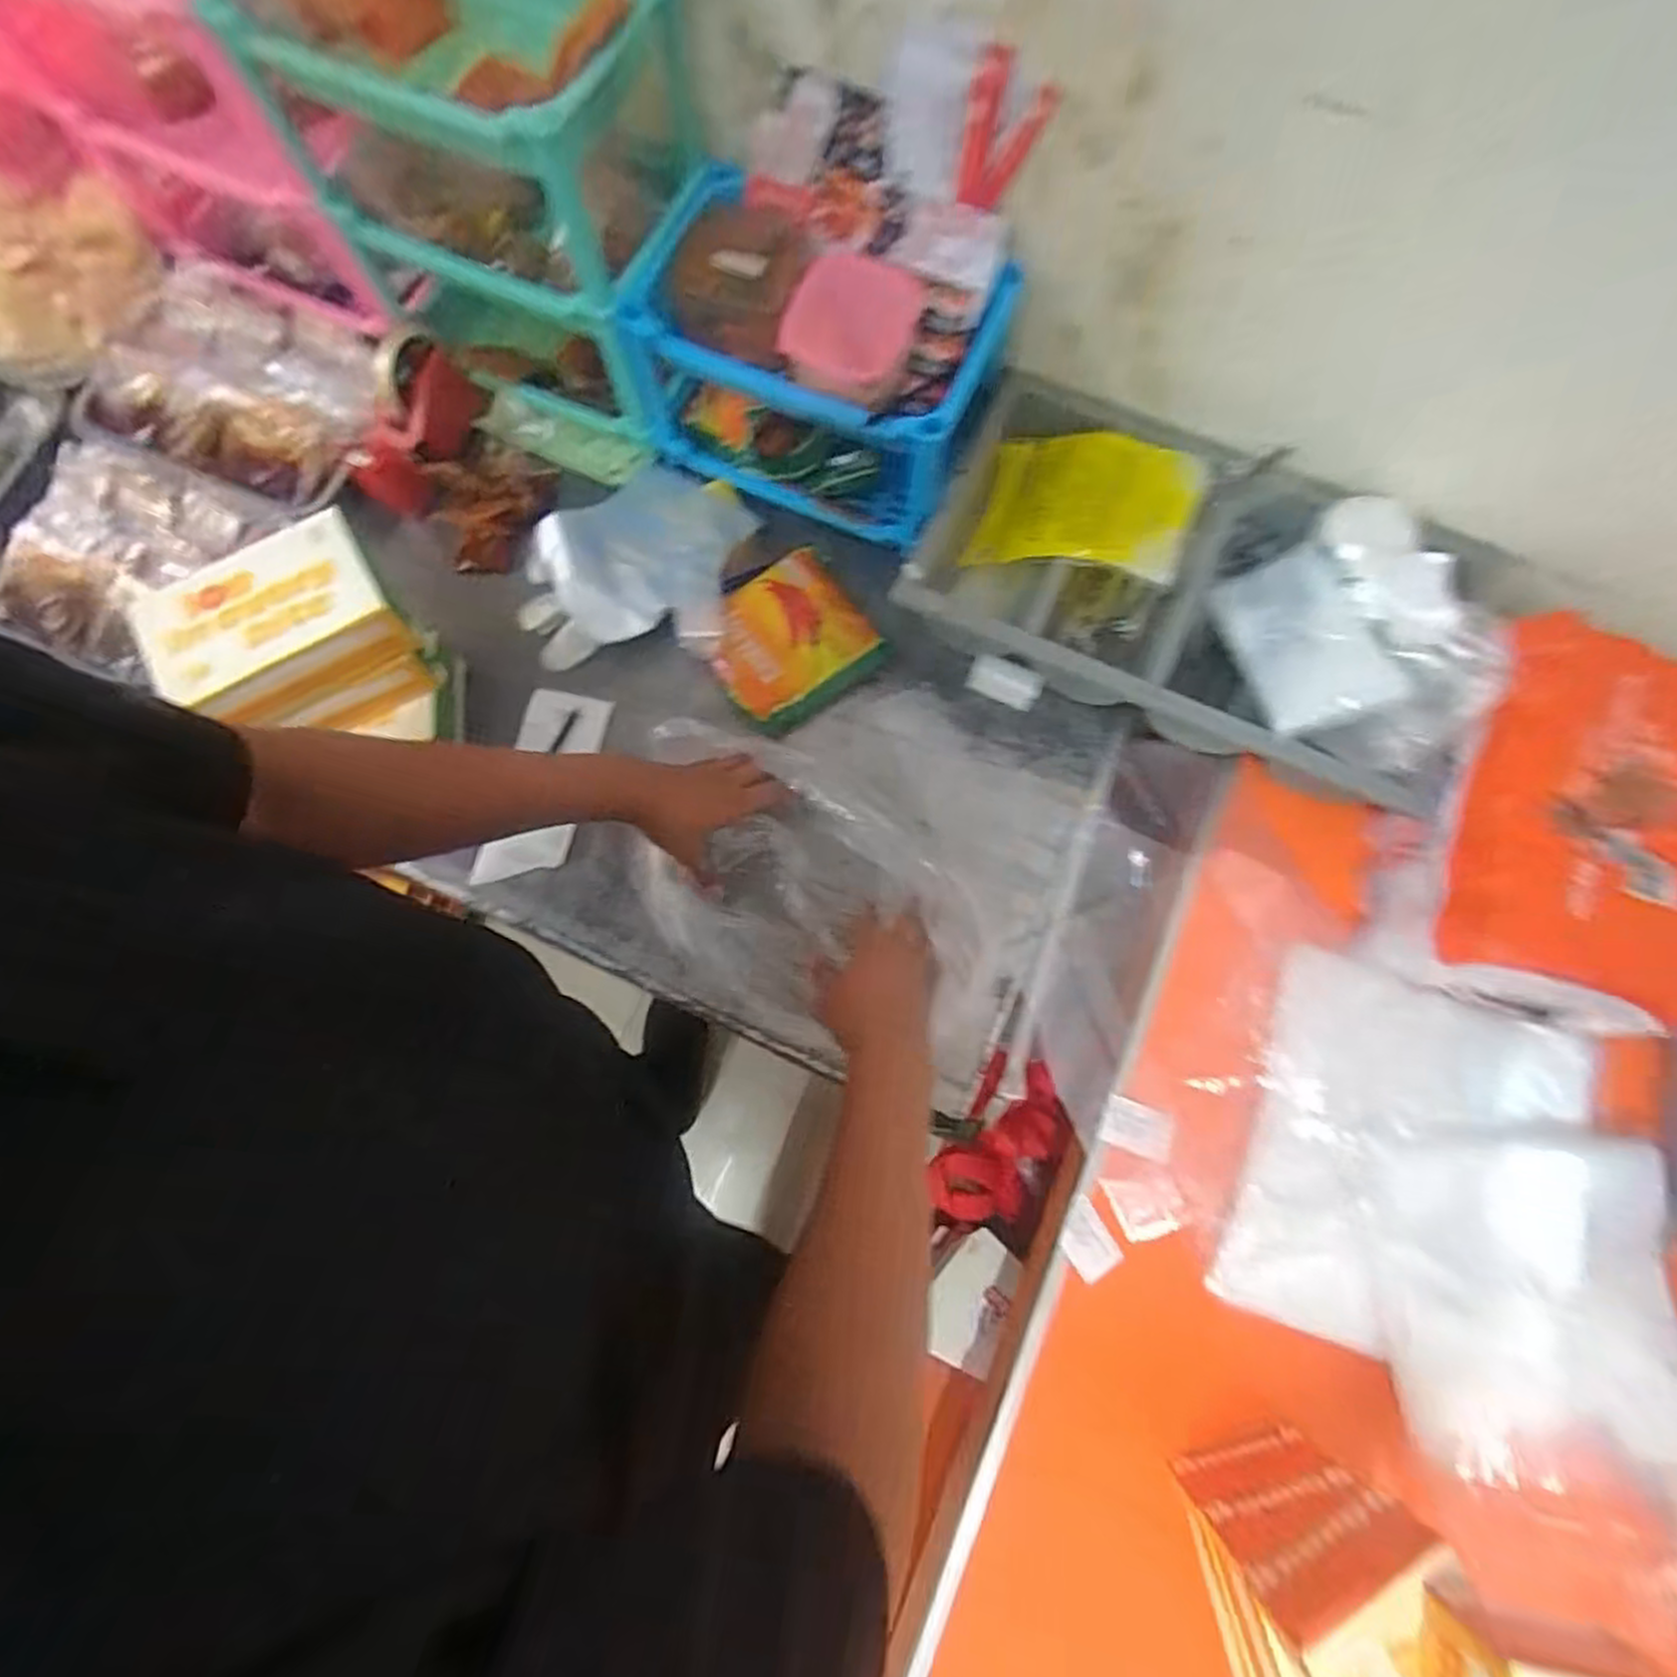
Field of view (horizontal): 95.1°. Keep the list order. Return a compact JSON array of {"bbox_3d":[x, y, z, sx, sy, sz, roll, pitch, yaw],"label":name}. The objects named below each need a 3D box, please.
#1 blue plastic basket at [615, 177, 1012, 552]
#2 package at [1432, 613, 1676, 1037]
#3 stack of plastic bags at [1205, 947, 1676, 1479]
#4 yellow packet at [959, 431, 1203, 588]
[{"bbox_3d":[-0.028,-0.450,0.743,0.318,0.177,0.181,23,77,6],"label":"blue plastic basket"},{"bbox_3d":[0.616,-0.013,0.638,0.198,0.117,0.313,19,76,5],"label":"package"},{"bbox_3d":[0.500,0.299,0.619,0.332,0.040,0.338,19,76,5],"label":"stack of plastic bags"},{"bbox_3d":[0.240,-0.329,0.744,0.195,0.030,0.146,16,72,21],"label":"yellow packet"}]

